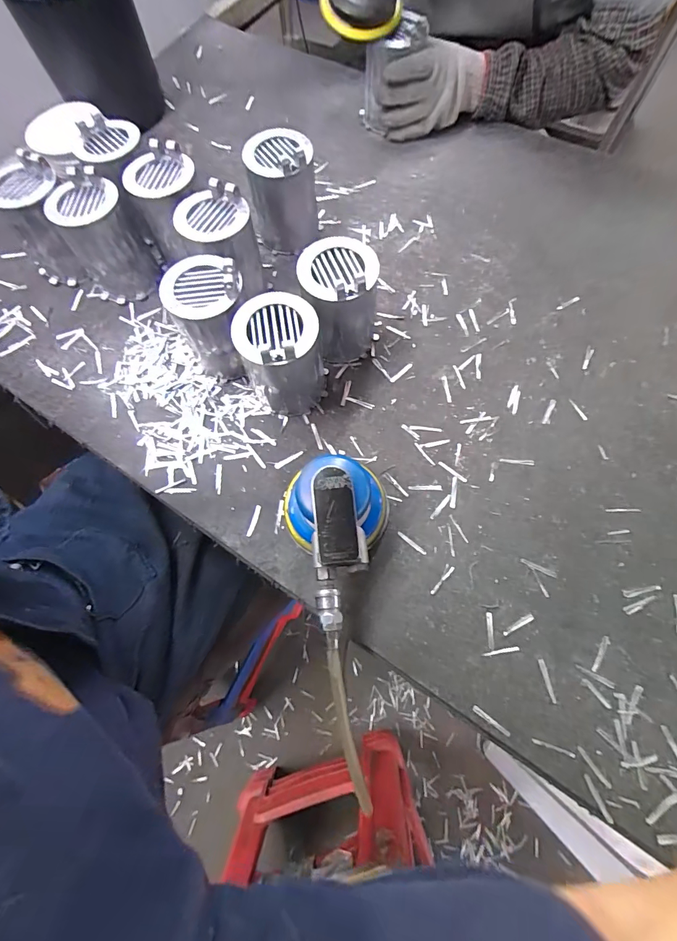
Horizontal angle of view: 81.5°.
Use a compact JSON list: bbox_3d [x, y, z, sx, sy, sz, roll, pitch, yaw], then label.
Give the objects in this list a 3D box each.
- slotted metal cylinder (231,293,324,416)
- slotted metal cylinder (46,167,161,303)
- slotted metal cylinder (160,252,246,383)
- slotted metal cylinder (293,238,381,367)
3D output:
[{"bbox_3d":[-0.063,-0.127,0.447,0.086,0.119,0.085,-2,71,2],"label":"slotted metal cylinder"},{"bbox_3d":[-0.309,-0.305,0.526,0.097,0.117,0.097,-35,73,-9],"label":"slotted metal cylinder"},{"bbox_3d":[-0.143,-0.175,0.465,0.084,0.121,0.079,-1,71,2],"label":"slotted metal cylinder"},{"bbox_3d":[0.002,-0.197,0.470,0.089,0.120,0.090,-13,71,-2],"label":"slotted metal cylinder"}]

